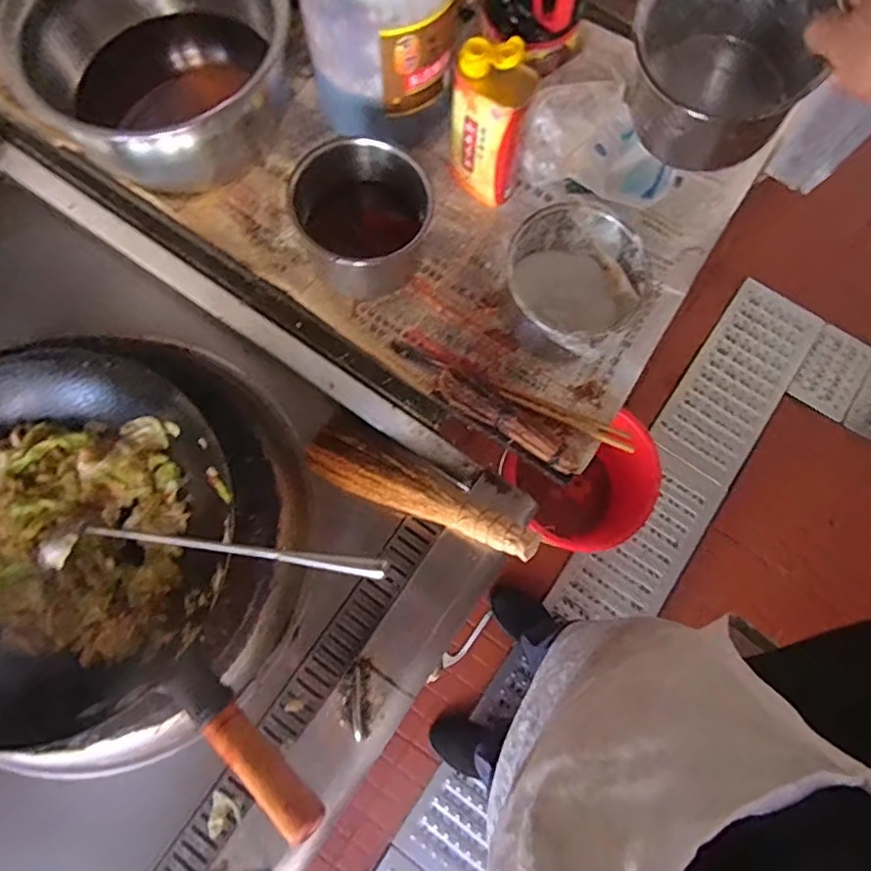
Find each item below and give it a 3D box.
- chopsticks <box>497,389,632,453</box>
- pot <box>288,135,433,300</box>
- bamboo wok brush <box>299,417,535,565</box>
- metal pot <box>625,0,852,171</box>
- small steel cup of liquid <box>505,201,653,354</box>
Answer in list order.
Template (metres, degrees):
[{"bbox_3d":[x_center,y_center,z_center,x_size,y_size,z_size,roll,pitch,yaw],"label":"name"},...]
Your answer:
[{"bbox_3d":[0.148,-0.017,0.662,0.158,0.012,0.018,21,76,5],"label":"chopsticks"},{"bbox_3d":[-0.080,-0.243,0.661,0.140,0.115,0.149,0,75,-1],"label":"pot"},{"bbox_3d":[-0.024,0.063,0.699,0.312,0.040,0.077,25,75,27],"label":"bamboo wok brush"},{"bbox_3d":[0.250,-0.328,0.522,0.146,0.137,0.126,31,77,7],"label":"metal pot"},{"bbox_3d":[0.148,-0.164,0.657,0.142,0.091,0.146,0,75,-1],"label":"small steel cup of liquid"}]

